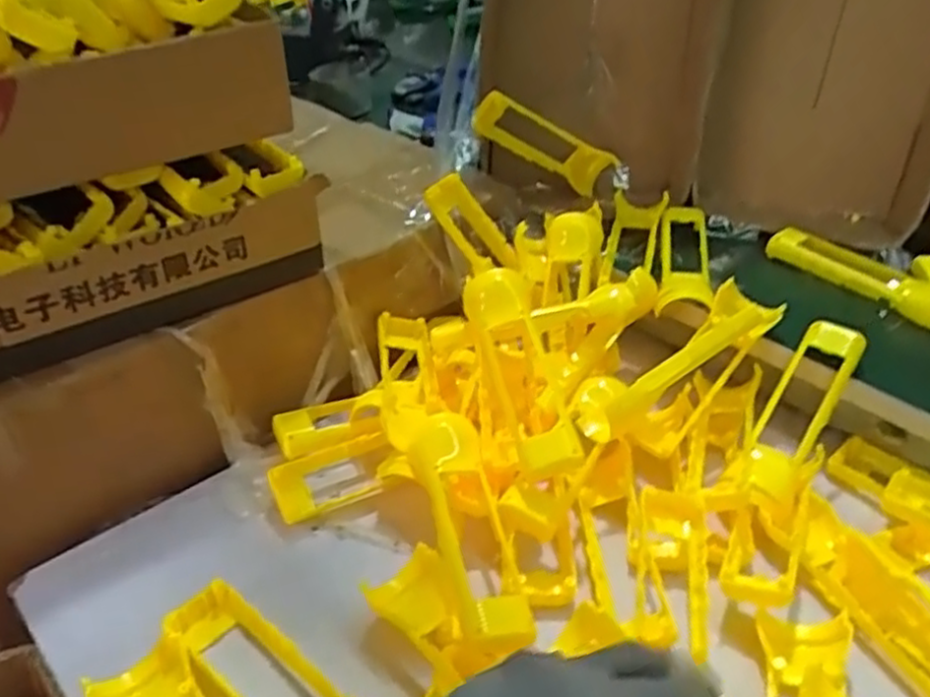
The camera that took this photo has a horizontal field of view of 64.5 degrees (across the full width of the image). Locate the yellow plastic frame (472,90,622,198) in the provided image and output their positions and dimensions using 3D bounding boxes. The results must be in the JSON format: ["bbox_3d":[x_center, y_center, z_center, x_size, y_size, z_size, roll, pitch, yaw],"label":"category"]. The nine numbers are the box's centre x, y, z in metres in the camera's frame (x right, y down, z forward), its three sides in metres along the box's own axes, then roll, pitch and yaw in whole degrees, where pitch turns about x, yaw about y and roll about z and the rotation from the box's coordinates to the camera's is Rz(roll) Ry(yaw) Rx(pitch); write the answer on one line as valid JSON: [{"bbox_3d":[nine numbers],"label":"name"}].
[{"bbox_3d":[0.080,-0.210,0.759,0.174,0.048,0.026,19,26,-31],"label":"yellow plastic frame"}]

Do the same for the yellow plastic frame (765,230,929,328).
[{"bbox_3d":[0.355,-0.067,0.670,0.035,0.032,0.163,-22,43,-30],"label":"yellow plastic frame"}]

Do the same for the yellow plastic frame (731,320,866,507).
[{"bbox_3d":[0.248,0.044,0.545,0.042,0.021,0.159,26,69,28],"label":"yellow plastic frame"}]

